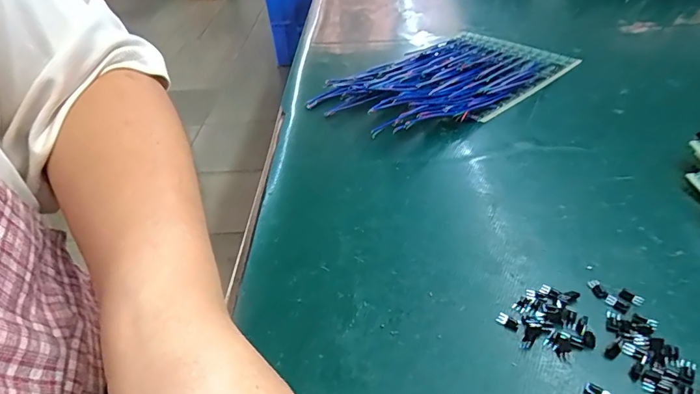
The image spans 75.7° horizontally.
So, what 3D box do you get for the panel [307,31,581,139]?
[{"bbox_3d":[0.106,-0.129,0.493,0.275,0.022,0.157,-32,46,-30],"label":"panel"}]

